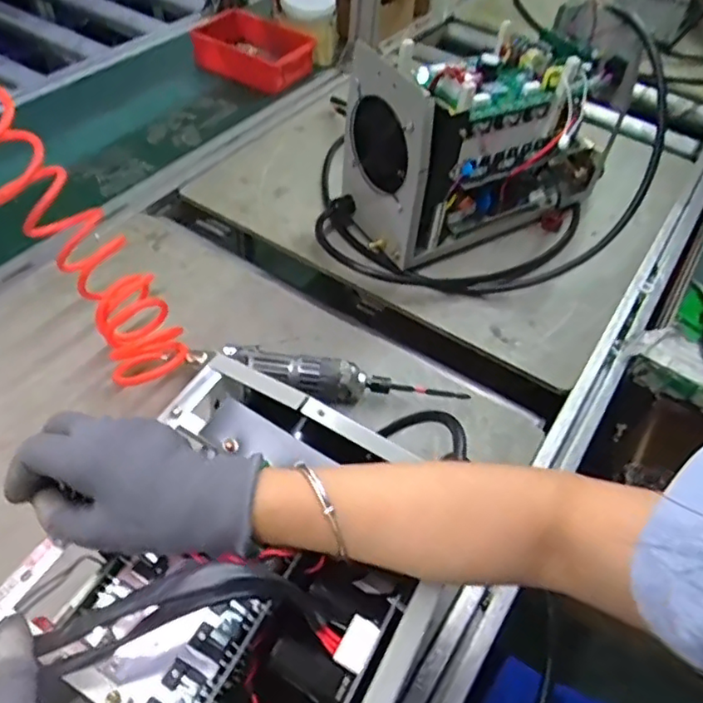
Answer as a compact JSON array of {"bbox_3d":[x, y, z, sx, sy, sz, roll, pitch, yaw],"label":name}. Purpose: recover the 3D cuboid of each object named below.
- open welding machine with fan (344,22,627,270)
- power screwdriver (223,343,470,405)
[{"bbox_3d":[0.186,-0.282,0.805,0.367,0.219,0.163,-26,56,-24],"label":"open welding machine with fan"},{"bbox_3d":[-0.008,0.034,0.640,0.223,0.038,0.038,8,49,3],"label":"power screwdriver"}]

